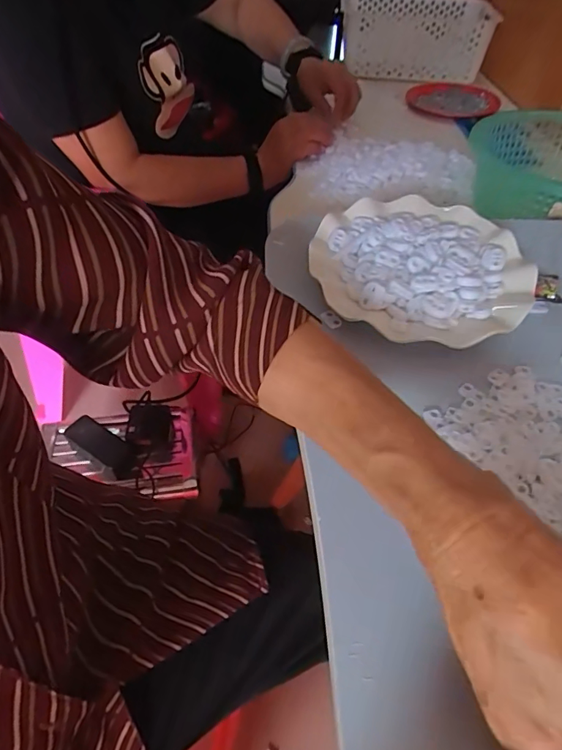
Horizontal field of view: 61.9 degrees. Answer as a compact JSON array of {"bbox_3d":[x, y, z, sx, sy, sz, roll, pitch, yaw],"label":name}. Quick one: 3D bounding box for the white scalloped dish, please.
[{"bbox_3d":[0.115,-0.088,0.393,0.171,0.036,0.173,0,48,-1],"label":"white scalloped dish"}]

